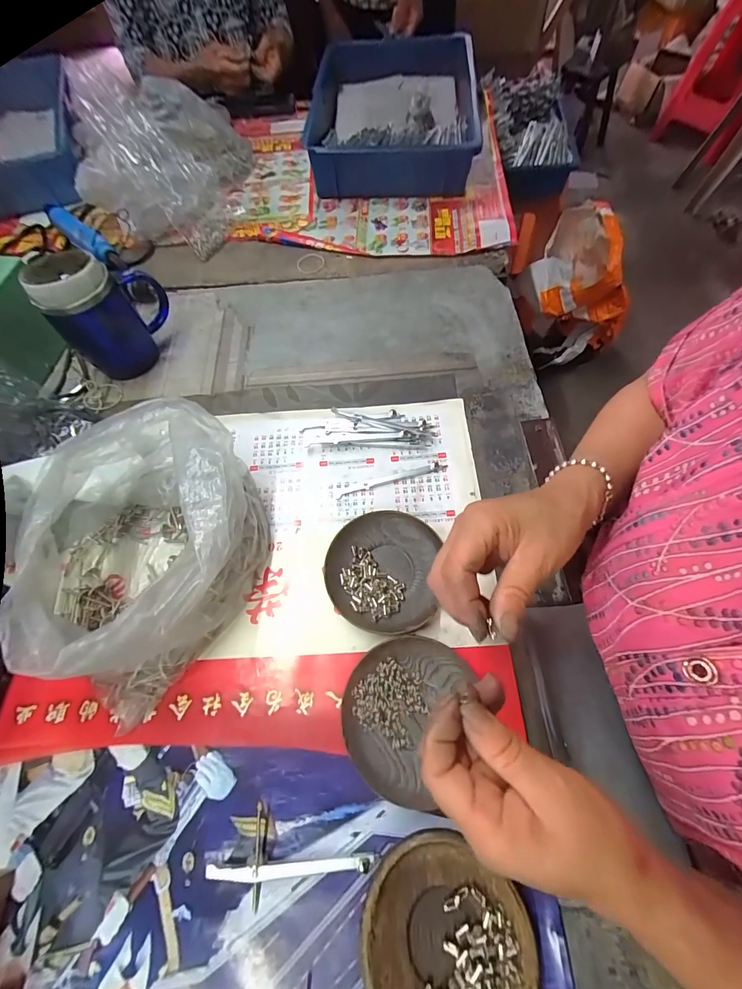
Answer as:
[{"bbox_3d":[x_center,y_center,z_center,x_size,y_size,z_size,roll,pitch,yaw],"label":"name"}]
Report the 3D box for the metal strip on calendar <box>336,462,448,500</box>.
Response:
[{"bbox_3d":[0.023,-0.017,0.413,0.123,0.005,0.011,-15,64,-4],"label":"metal strip on calendar"}]

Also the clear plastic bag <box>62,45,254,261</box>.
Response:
[{"bbox_3d":[-0.356,-0.587,0.621,0.221,0.177,0.342,4,64,6],"label":"clear plastic bag"}]

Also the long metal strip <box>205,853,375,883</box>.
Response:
[{"bbox_3d":[-0.059,0.274,0.274,0.120,0.008,0.010,-5,64,1],"label":"long metal strip"}]

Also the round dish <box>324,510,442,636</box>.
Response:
[{"bbox_3d":[0.010,0.073,0.363,0.103,0.014,0.114,5,64,6],"label":"round dish"}]

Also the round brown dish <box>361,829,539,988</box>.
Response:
[{"bbox_3d":[0.047,0.301,0.249,0.109,0.018,0.106,-2,64,3],"label":"round brown dish"}]

